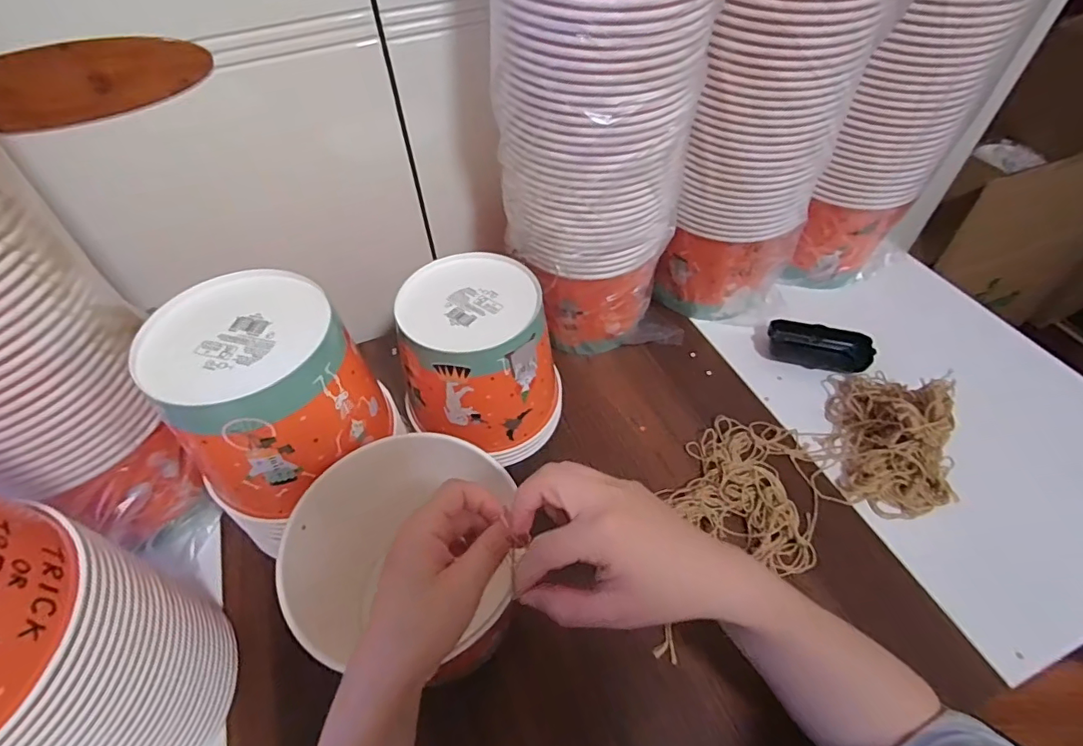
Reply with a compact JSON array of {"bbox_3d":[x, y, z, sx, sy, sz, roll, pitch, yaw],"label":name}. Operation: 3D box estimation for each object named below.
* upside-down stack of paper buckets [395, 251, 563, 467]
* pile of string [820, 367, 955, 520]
[{"bbox_3d":[-0.055,-0.010,0.524,0.142,0.157,0.150,-10,52,-5],"label":"upside-down stack of paper buckets"},{"bbox_3d":[0.346,0.051,0.512,0.100,0.074,0.155,8,52,9],"label":"pile of string"}]

